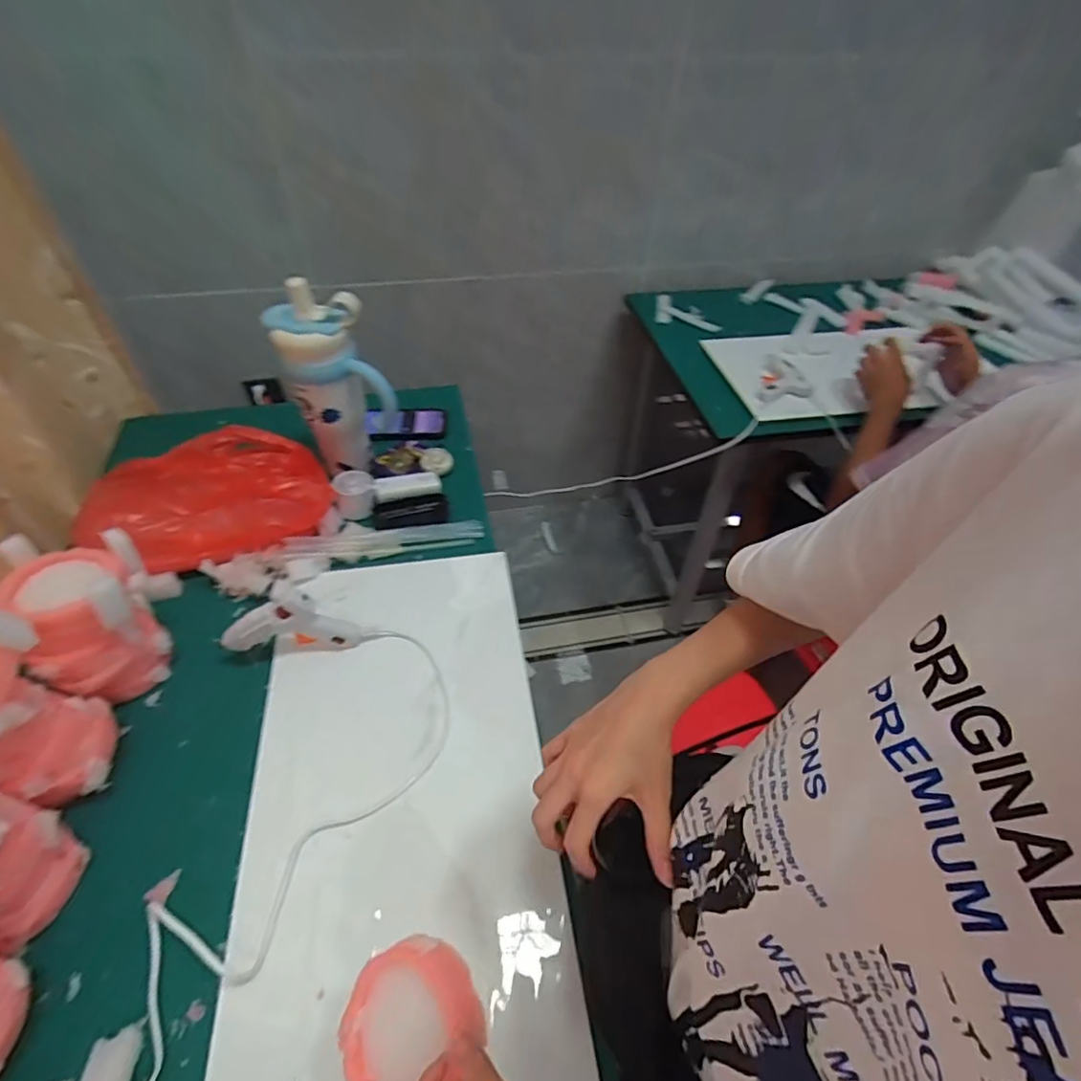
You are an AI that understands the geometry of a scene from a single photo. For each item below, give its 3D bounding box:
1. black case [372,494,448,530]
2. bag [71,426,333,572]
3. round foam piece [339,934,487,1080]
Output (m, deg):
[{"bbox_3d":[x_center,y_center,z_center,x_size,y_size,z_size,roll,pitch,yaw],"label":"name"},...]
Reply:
[{"bbox_3d":[-0.196,-0.042,0.823,0.105,0.018,0.054,-11,50,-12],"label":"black case"},{"bbox_3d":[-0.450,-0.051,0.730,0.325,0.120,0.137,-12,50,-13],"label":"bag"},{"bbox_3d":[-0.092,0.321,0.365,0.102,0.029,0.080,-37,51,11],"label":"round foam piece"}]

